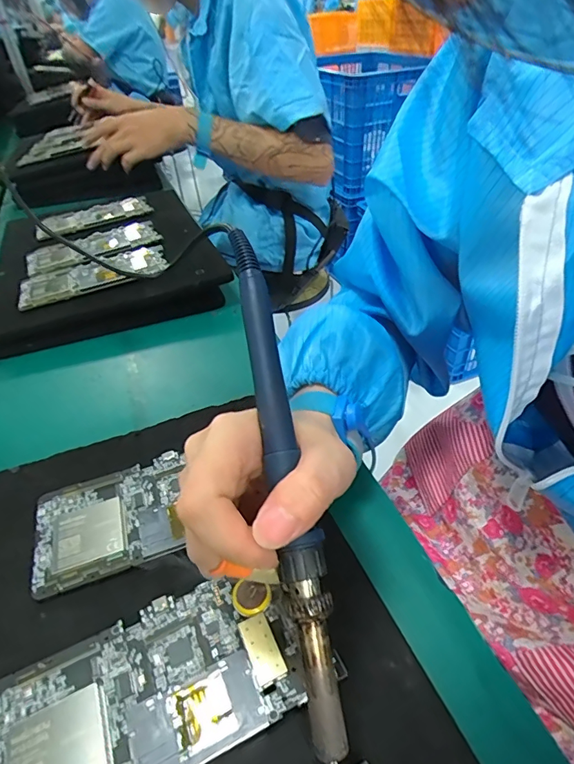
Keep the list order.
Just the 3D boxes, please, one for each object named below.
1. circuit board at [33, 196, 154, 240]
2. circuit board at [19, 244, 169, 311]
[{"bbox_3d":[-0.274,-0.235,0.630,0.155,0.014,0.073,-27,47,-20],"label":"circuit board"},{"bbox_3d":[-0.212,-0.120,0.490,0.153,0.009,0.075,-21,43,-14],"label":"circuit board"}]

